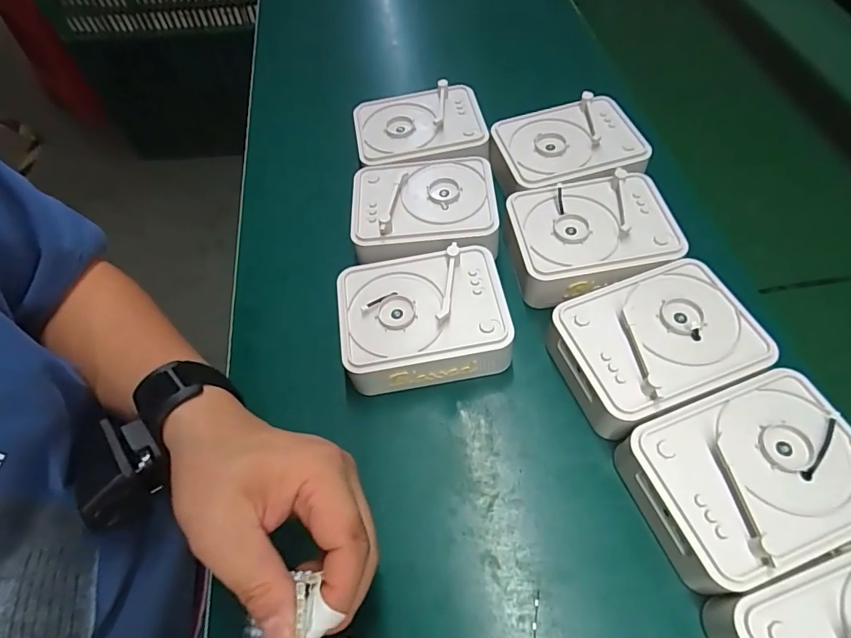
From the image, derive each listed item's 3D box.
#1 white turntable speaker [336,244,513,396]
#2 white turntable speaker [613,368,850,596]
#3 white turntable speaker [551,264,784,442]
[{"bbox_3d":[-0.002,0.001,0.378,0.126,0.048,0.100,-9,57,0],"label":"white turntable speaker"},{"bbox_3d":[0.195,0.099,0.297,0.127,0.053,0.094,-19,58,-7],"label":"white turntable speaker"},{"bbox_3d":[0.163,0.021,0.346,0.125,0.053,0.100,-14,58,-4],"label":"white turntable speaker"}]

